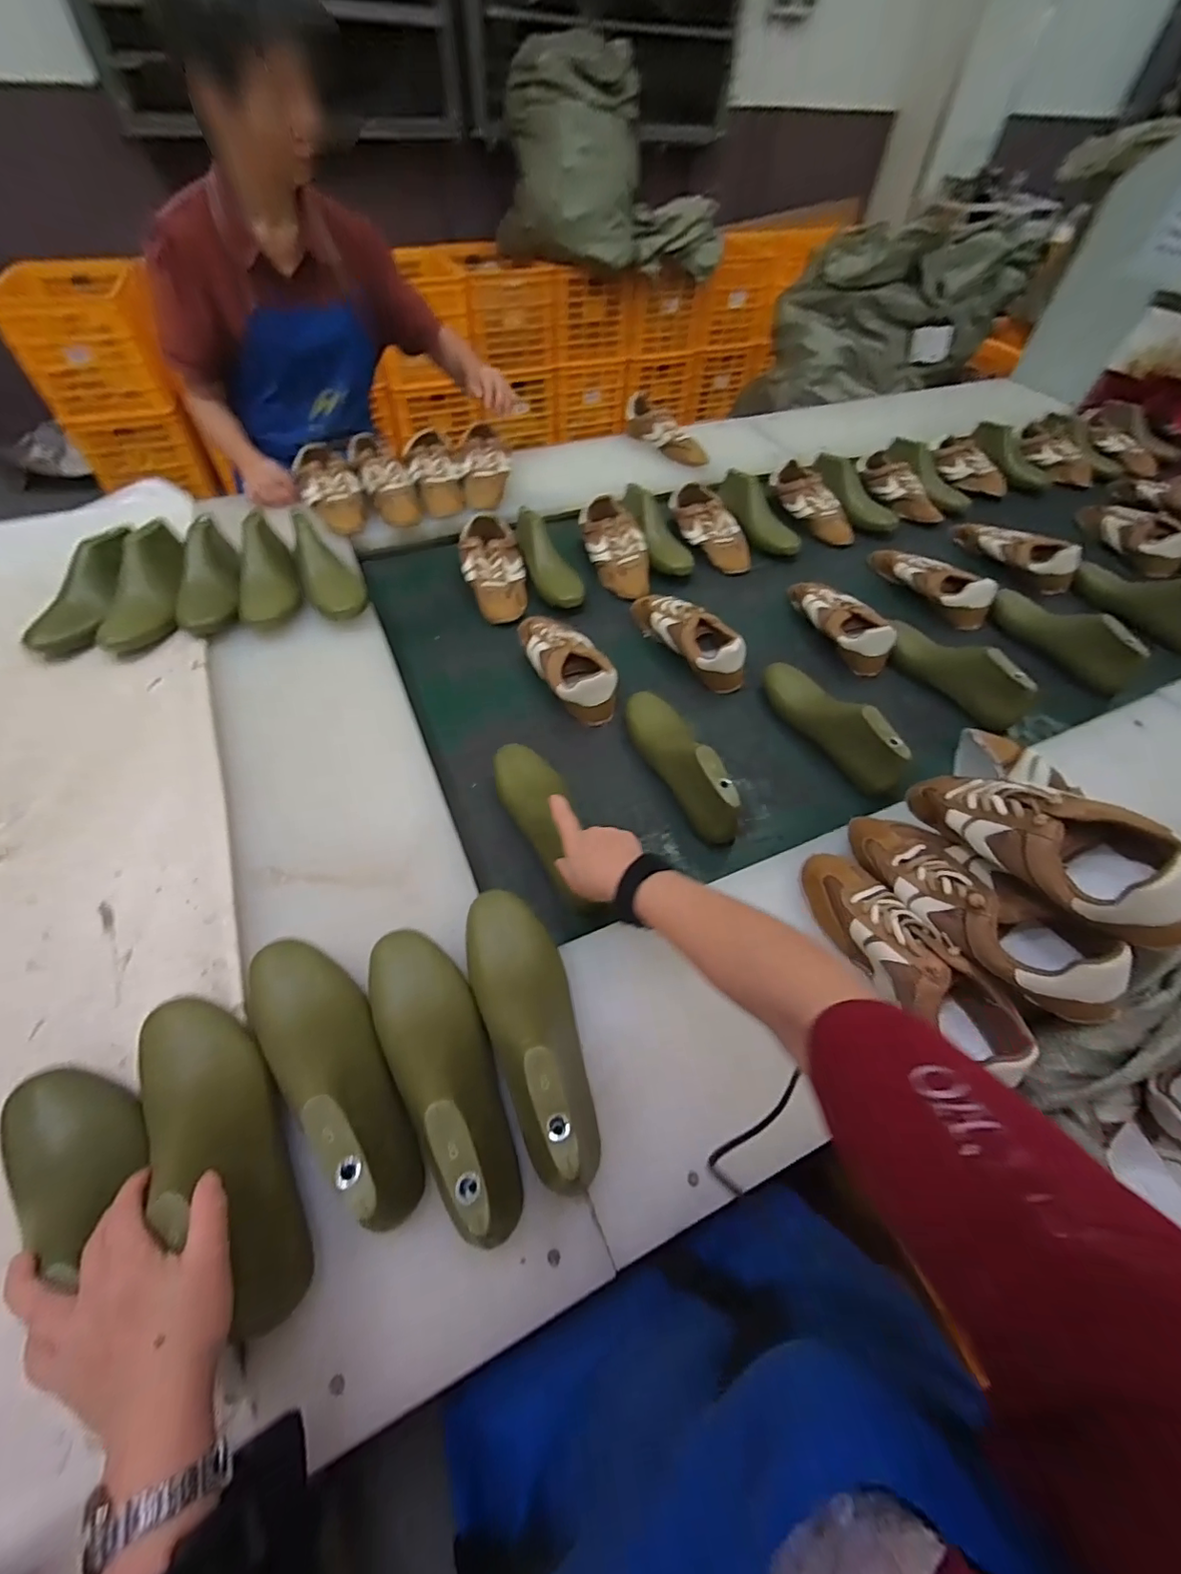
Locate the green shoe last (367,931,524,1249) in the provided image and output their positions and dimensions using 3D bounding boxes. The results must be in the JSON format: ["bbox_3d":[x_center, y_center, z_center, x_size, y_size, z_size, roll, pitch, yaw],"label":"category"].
[{"bbox_3d":[-0.118,0.220,0.439,0.077,0.098,0.248,-27,60,-19],"label":"green shoe last"}]

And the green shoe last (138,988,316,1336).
[{"bbox_3d":[-0.283,0.254,0.400,0.074,0.083,0.248,-32,63,-24],"label":"green shoe last"}]

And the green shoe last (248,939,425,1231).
[{"bbox_3d":[-0.204,0.214,0.430,0.076,0.084,0.250,-34,63,-25],"label":"green shoe last"}]

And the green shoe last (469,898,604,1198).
[{"bbox_3d":[-0.050,0.192,0.458,0.080,0.093,0.246,-17,57,-13],"label":"green shoe last"}]

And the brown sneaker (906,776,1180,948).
[{"bbox_3d":[0.382,0.041,0.472,0.085,0.082,0.234,-21,34,-18],"label":"brown sneaker"}]

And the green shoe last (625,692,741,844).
[{"bbox_3d":[0.115,-0.039,0.694,0.066,0.090,0.243,-17,57,-13],"label":"green shoe last"}]

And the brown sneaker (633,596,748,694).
[{"bbox_3d":[0.162,-0.248,0.865,0.097,0.084,0.233,-21,58,-18],"label":"brown sneaker"}]

